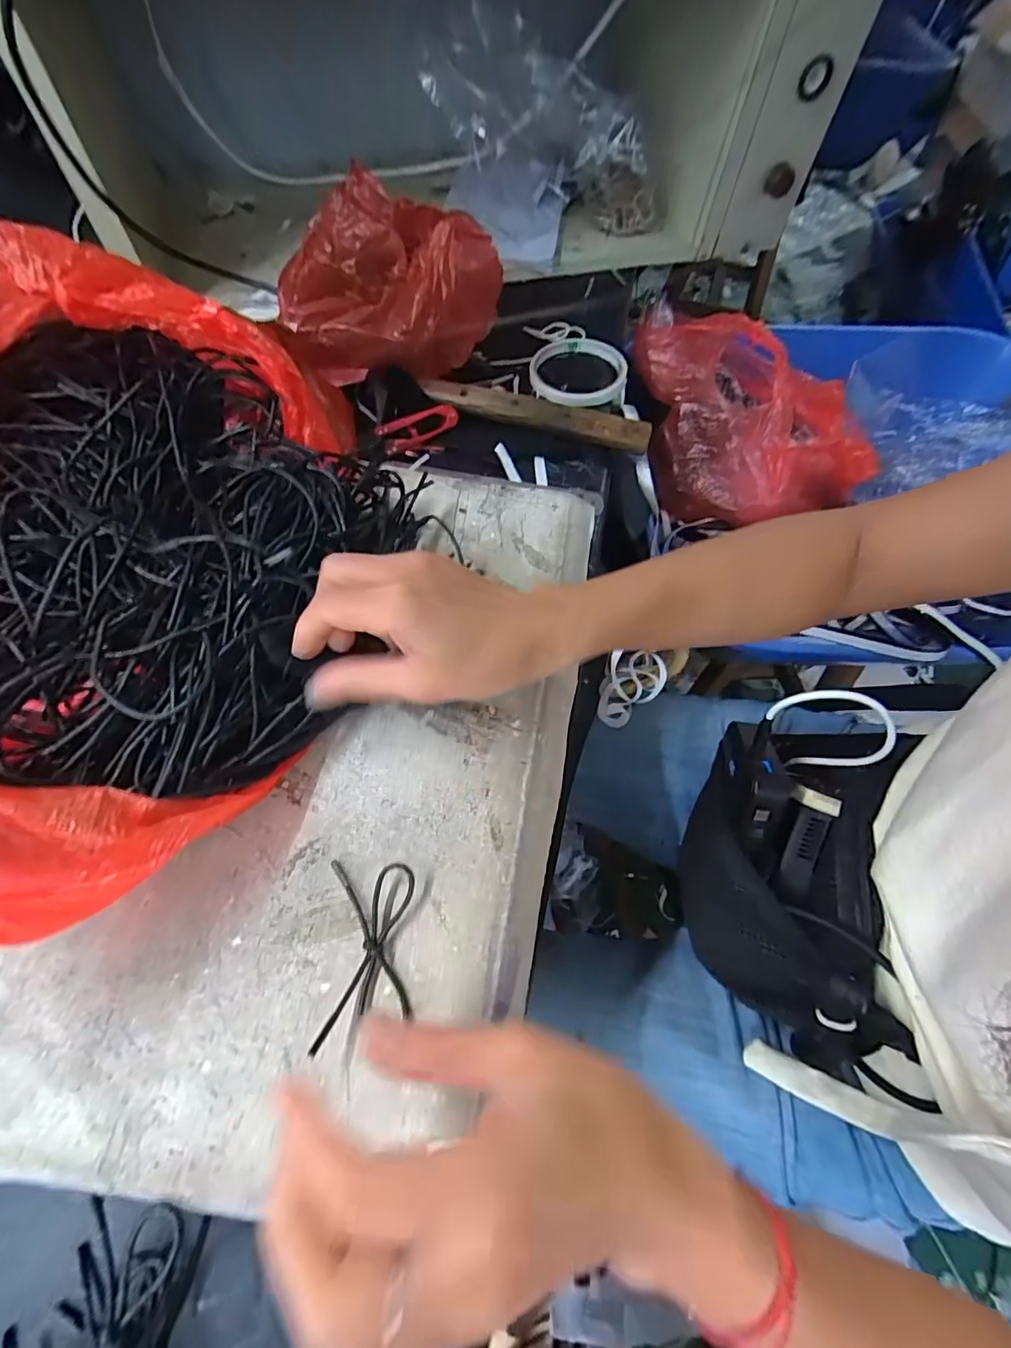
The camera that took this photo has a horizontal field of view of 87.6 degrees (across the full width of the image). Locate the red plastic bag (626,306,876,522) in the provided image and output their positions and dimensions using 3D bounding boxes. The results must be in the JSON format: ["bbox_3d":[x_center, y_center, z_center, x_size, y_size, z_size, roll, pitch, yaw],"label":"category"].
[{"bbox_3d":[0.303,-0.303,0.612,0.270,0.149,0.220,-11,64,-9],"label":"red plastic bag"}]

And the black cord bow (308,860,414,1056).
[{"bbox_3d":[-0.062,0.124,0.239,0.040,0.010,0.074,-3,63,-5],"label":"black cord bow"}]

